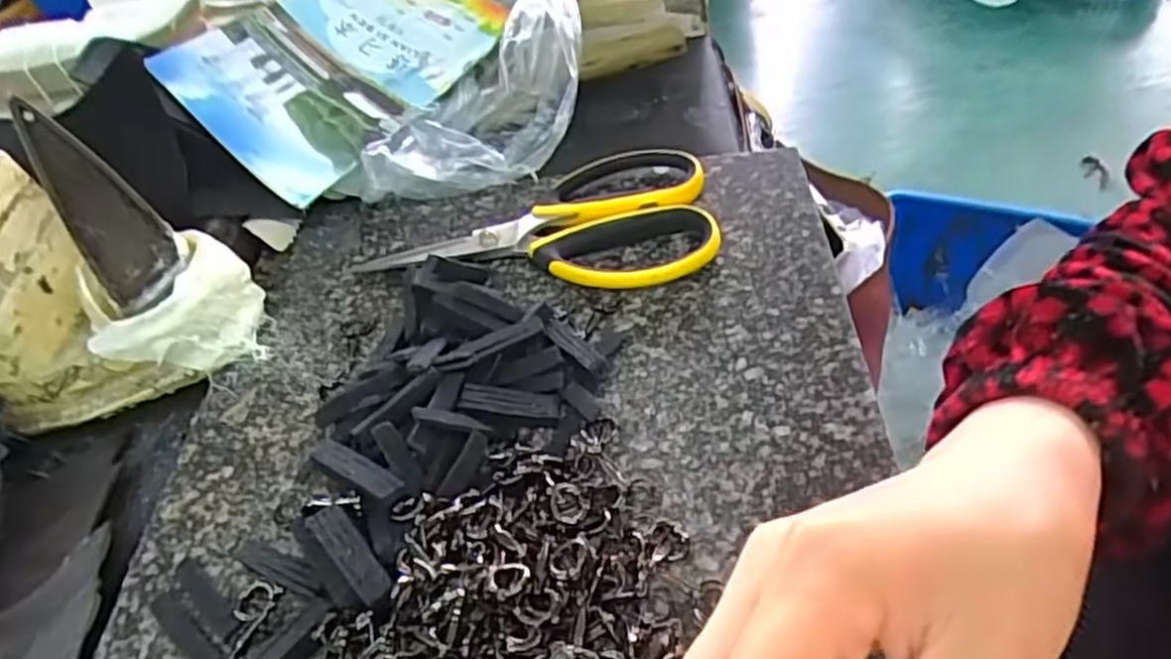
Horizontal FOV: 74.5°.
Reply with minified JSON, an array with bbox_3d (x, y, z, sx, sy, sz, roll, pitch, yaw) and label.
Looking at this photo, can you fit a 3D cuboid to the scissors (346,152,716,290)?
[{"bbox_3d":[-0.030,-0.058,0.446,0.200,0.020,0.100,-9,47,5],"label":"scissors"}]

